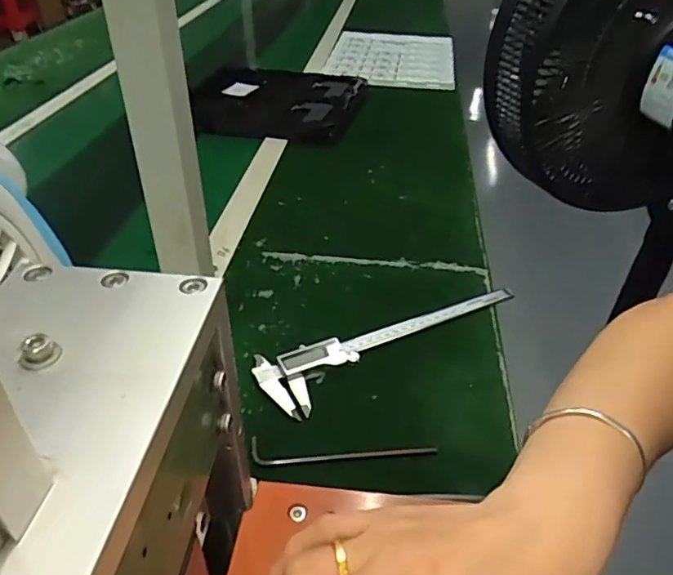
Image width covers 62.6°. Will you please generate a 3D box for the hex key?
[{"bbox_3d":[0.006,0.129,0.434,0.145,0.005,0.021,0,37,-1],"label":"hex key"}]

